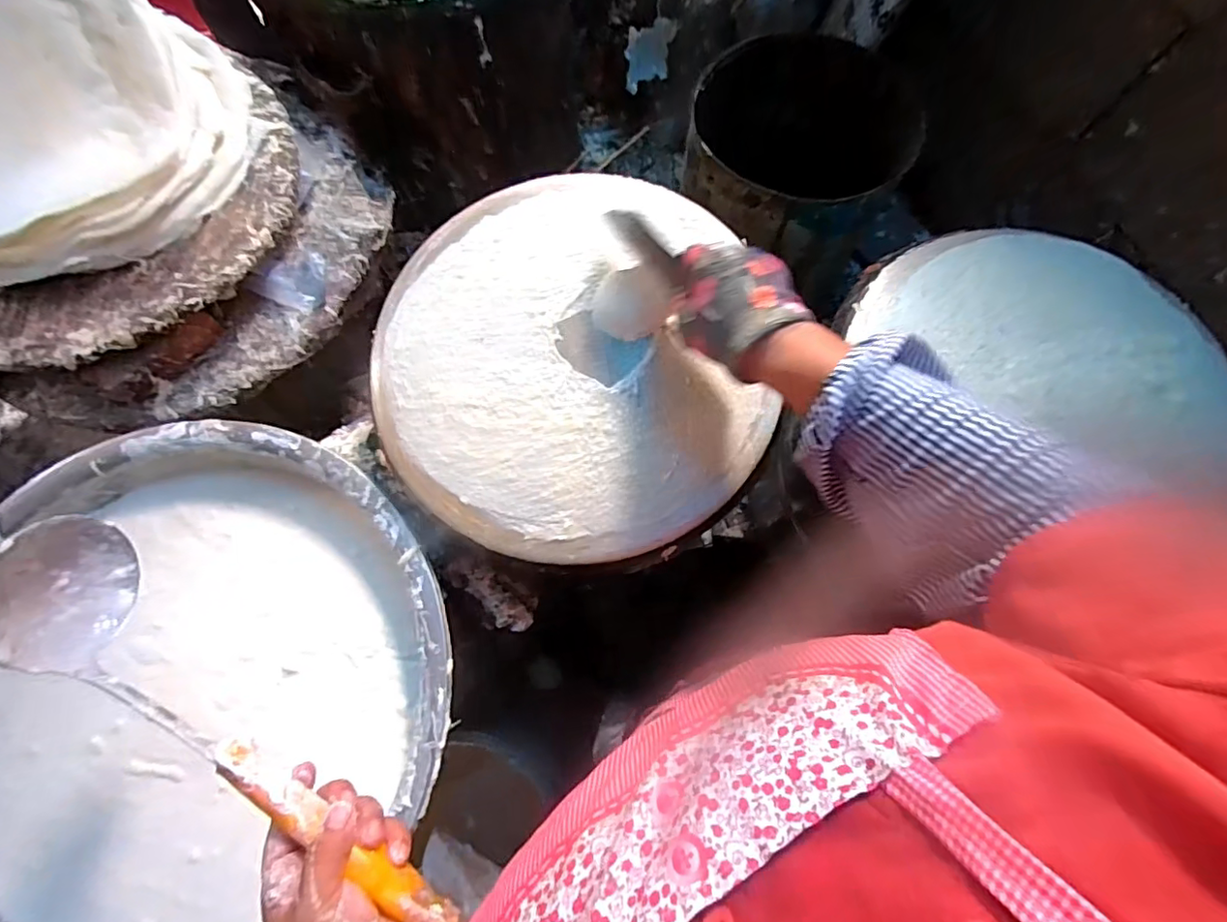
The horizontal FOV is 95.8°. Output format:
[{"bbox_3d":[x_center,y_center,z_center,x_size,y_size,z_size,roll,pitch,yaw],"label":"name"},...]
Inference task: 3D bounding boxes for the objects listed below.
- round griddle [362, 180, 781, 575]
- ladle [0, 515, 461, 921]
[{"bbox_3d":[-0.048,-0.097,0.511,0.330,0.047,0.363,1,71,-2],"label":"round griddle"},{"bbox_3d":[-0.234,0.169,0.339,0.352,0.068,0.076,35,73,8],"label":"ladle"}]

